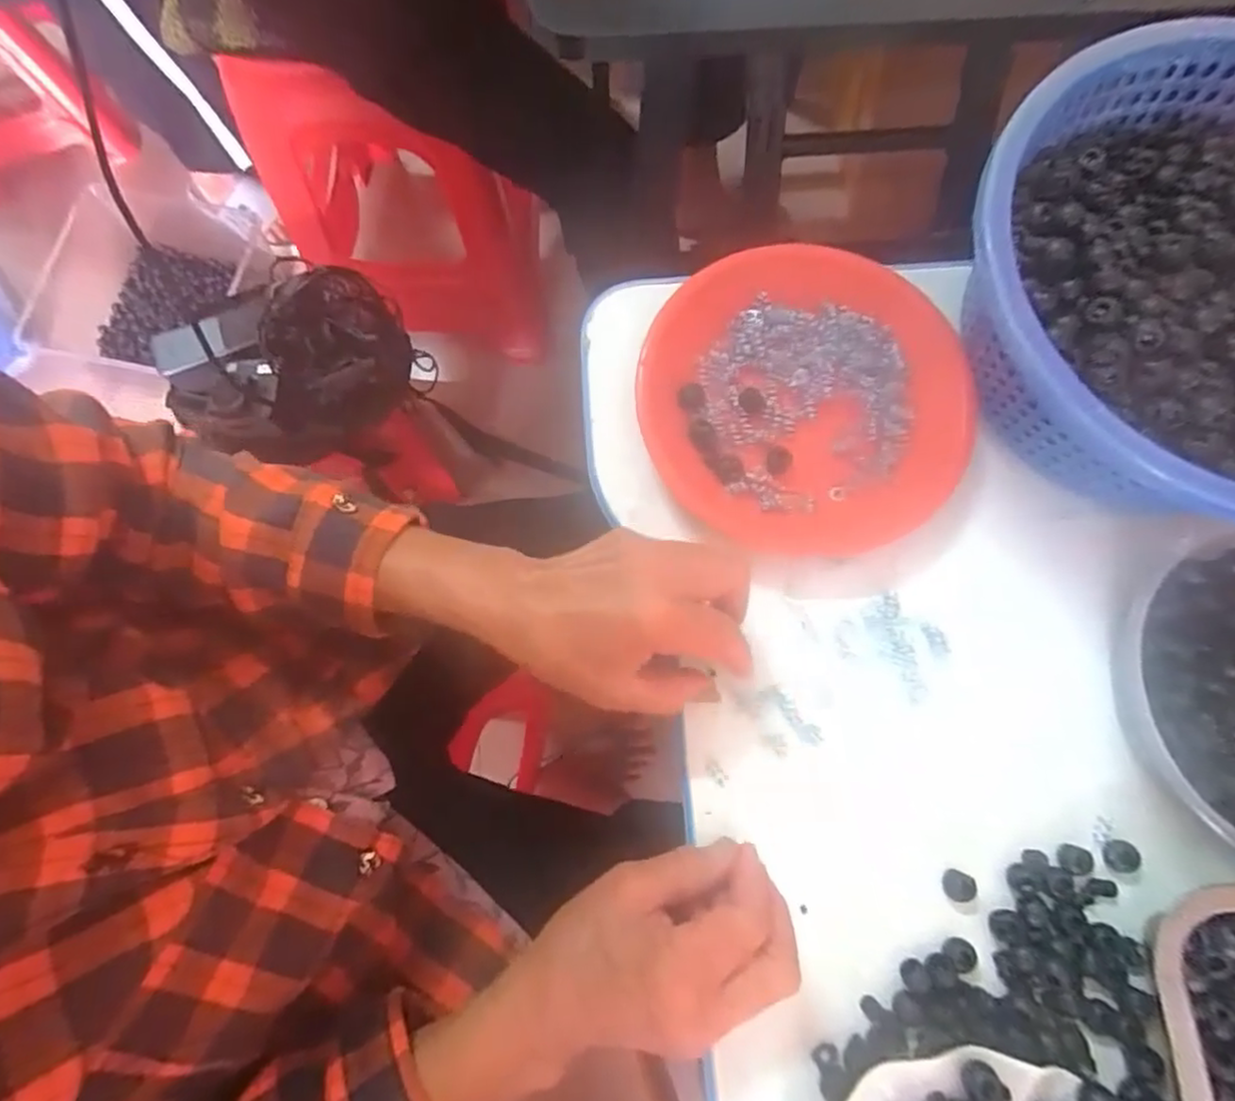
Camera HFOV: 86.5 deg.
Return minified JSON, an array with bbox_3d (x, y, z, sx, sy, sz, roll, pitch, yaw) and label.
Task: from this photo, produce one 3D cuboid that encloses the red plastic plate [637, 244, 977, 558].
[{"bbox_3d":[0.113,-0.093,0.397,0.191,0.016,0.187,0,77,0],"label":"red plastic plate"}]

